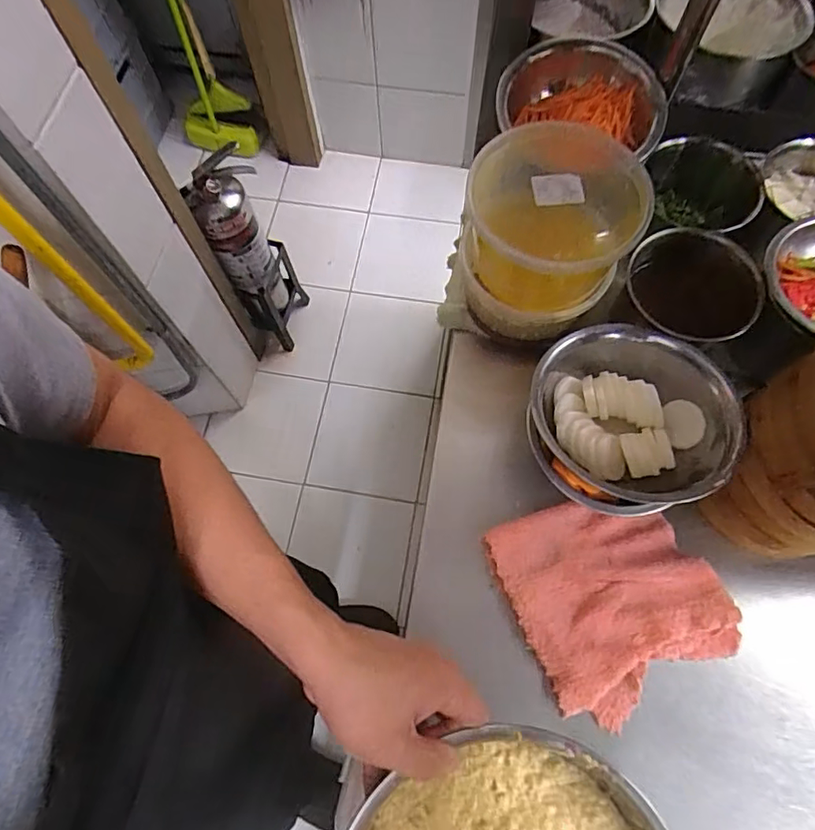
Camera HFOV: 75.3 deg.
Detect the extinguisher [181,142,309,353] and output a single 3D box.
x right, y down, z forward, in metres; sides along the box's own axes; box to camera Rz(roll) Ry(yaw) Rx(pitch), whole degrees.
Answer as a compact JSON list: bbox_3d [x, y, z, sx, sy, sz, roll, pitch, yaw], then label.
[{"bbox_3d":[-0.359,-0.361,1.289,0.163,0.572,0.132,-22,71,-8],"label":"extinguisher"}]

